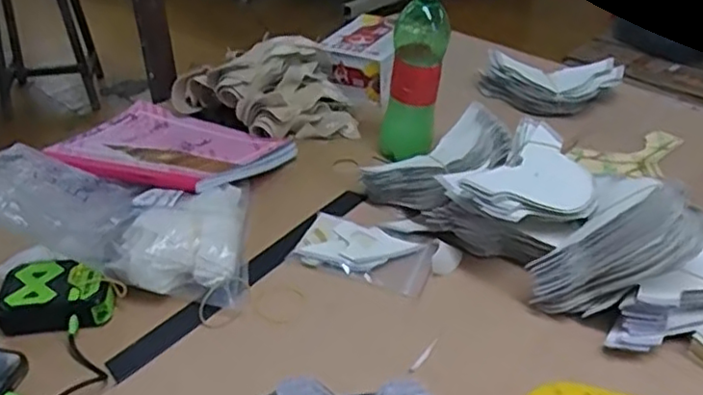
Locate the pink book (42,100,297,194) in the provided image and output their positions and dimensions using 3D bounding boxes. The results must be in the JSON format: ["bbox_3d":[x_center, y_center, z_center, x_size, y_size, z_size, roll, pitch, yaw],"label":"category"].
[{"bbox_3d":[-0.214,-0.062,0.756,0.245,0.038,0.178,19,39,24],"label":"pink book"}]

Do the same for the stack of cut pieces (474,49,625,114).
[{"bbox_3d":[0.276,-0.164,0.911,0.140,0.051,0.147,-26,42,-31],"label":"stack of cut pieces"}]

